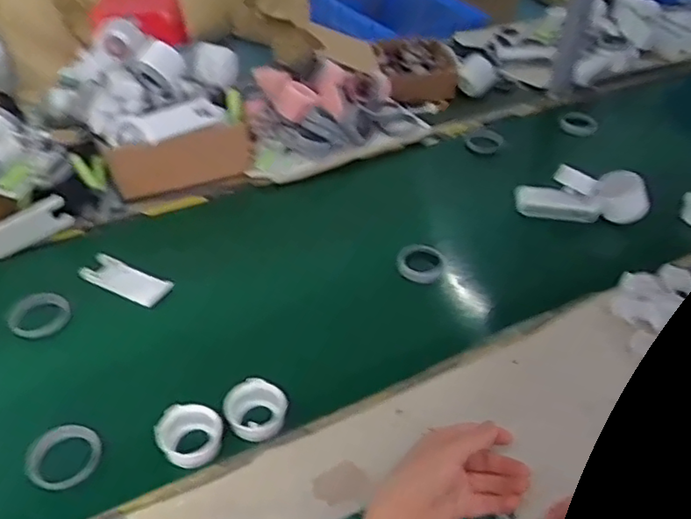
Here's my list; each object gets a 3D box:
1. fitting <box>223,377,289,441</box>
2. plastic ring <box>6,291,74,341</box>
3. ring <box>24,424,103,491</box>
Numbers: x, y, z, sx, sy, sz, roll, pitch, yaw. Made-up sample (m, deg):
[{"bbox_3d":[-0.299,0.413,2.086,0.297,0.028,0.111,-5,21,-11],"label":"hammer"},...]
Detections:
[{"bbox_3d":[-0.089,0.145,0.587,0.058,0.028,0.055,2,40,-1],"label":"fitting"},{"bbox_3d":[-0.345,0.063,0.687,0.064,0.016,0.059,2,40,-1],"label":"plastic ring"},{"bbox_3d":[-0.255,0.179,0.552,0.063,0.011,0.054,-10,59,-25],"label":"ring"}]

